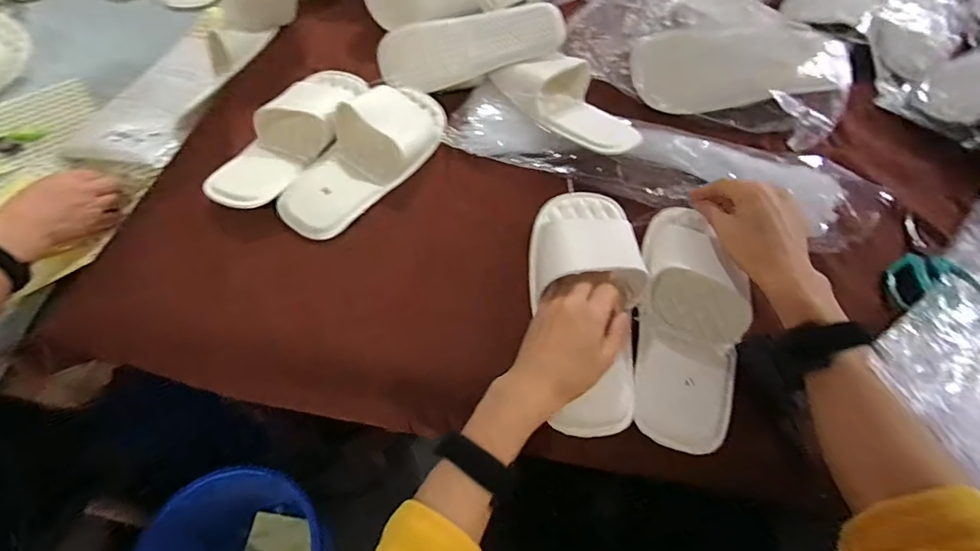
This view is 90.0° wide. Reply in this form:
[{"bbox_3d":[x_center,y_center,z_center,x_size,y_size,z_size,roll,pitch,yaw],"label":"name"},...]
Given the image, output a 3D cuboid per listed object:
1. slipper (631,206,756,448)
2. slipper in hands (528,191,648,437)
[{"bbox_3d":[0.185,0.035,0.460,0.092,0.059,0.242,10,66,4],"label":"slipper"},{"bbox_3d":[0.095,0.018,0.460,0.103,0.039,0.246,-1,63,-3],"label":"slipper in hands"}]

